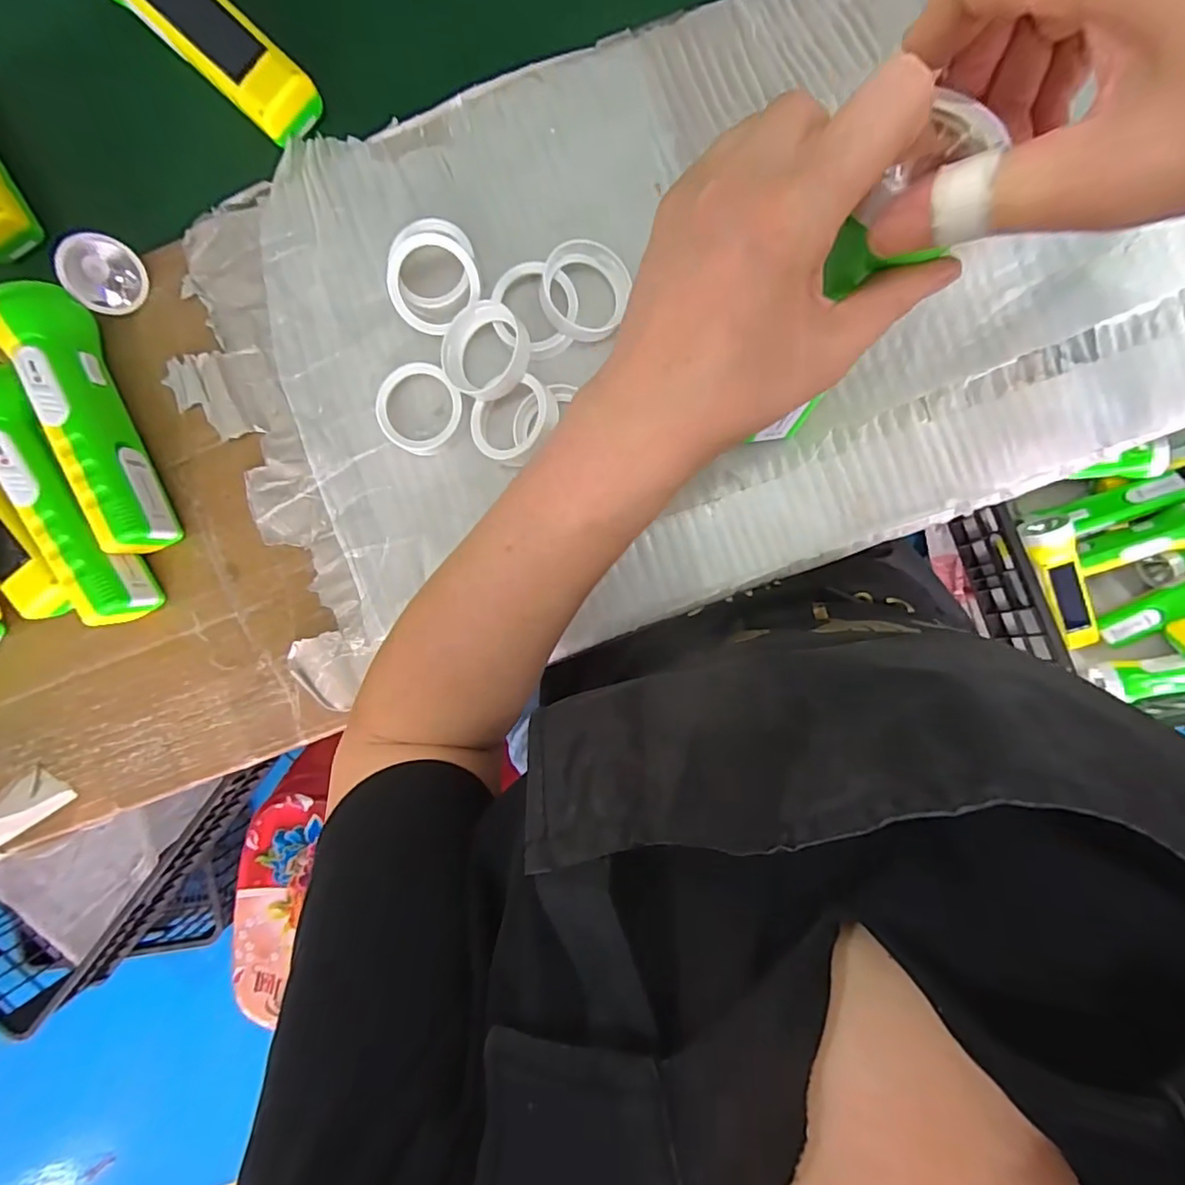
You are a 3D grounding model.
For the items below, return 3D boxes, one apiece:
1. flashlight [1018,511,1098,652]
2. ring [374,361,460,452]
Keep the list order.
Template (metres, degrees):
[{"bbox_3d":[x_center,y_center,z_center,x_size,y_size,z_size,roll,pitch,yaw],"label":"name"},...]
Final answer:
[{"bbox_3d":[0.590,-0.009,0.727,0.060,0.050,0.178,-32,107,4],"label":"flashlight"},{"bbox_3d":[-0.105,-0.112,0.347,0.049,0.015,0.049,0,90,4],"label":"ring"}]

